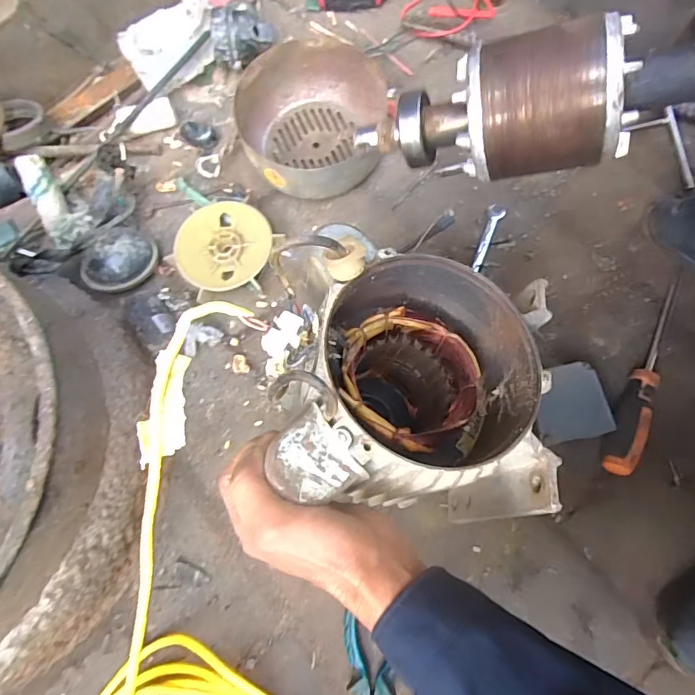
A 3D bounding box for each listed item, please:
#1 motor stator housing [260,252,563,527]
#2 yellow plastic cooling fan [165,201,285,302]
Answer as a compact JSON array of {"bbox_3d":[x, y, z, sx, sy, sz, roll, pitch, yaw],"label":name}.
[{"bbox_3d":[0.031,0.045,0.380,0.191,0.192,0.175,8,63,-13],"label":"motor stator housing"},{"bbox_3d":[-0.143,-0.111,0.552,0.113,0.026,0.117,-1,73,2],"label":"yellow plastic cooling fan"}]

